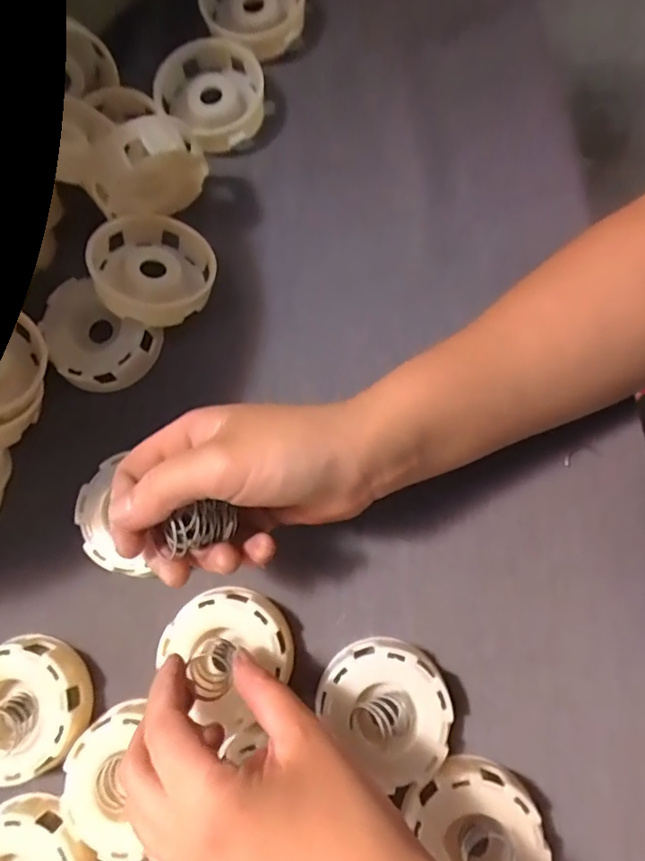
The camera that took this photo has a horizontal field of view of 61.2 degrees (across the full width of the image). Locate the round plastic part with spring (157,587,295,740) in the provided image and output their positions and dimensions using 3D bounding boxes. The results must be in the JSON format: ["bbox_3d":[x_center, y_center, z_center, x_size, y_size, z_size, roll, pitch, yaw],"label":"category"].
[{"bbox_3d":[-0.048,0.112,0.280,0.061,0.017,0.061,0,78,1],"label":"round plastic part with spring"}]

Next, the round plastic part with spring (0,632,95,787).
[{"bbox_3d":[-0.155,0.142,0.281,0.065,0.027,0.063,0,78,1],"label":"round plastic part with spring"}]

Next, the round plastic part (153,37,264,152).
[{"bbox_3d":[-0.070,-0.219,0.353,0.072,0.015,0.062,44,82,10],"label":"round plastic part"}]

